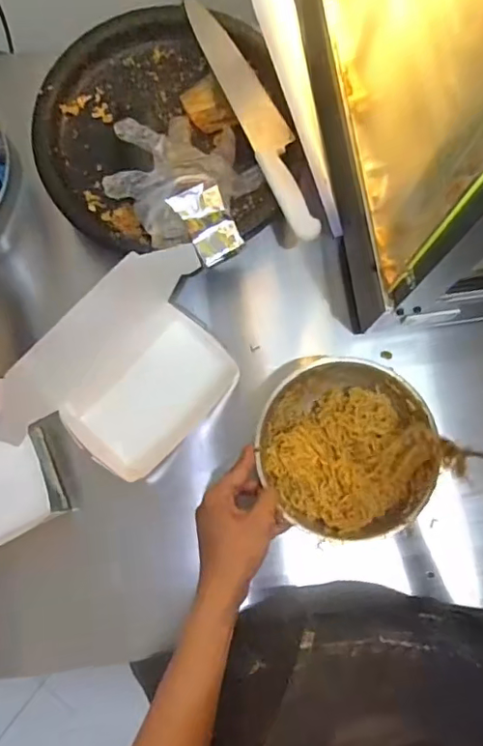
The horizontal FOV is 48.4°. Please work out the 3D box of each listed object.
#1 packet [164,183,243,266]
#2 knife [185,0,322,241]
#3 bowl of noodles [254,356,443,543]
[{"bbox_3d":[-0.038,-0.172,0.612,0.053,0.014,0.083,-33,109,-5],"label":"packet"},{"bbox_3d":[0.020,-0.306,0.637,0.046,0.019,0.335,-23,80,-4],"label":"knife"},{"bbox_3d":[0.113,0.078,0.595,0.182,0.075,0.198,0,79,0],"label":"bowl of noodles"}]

